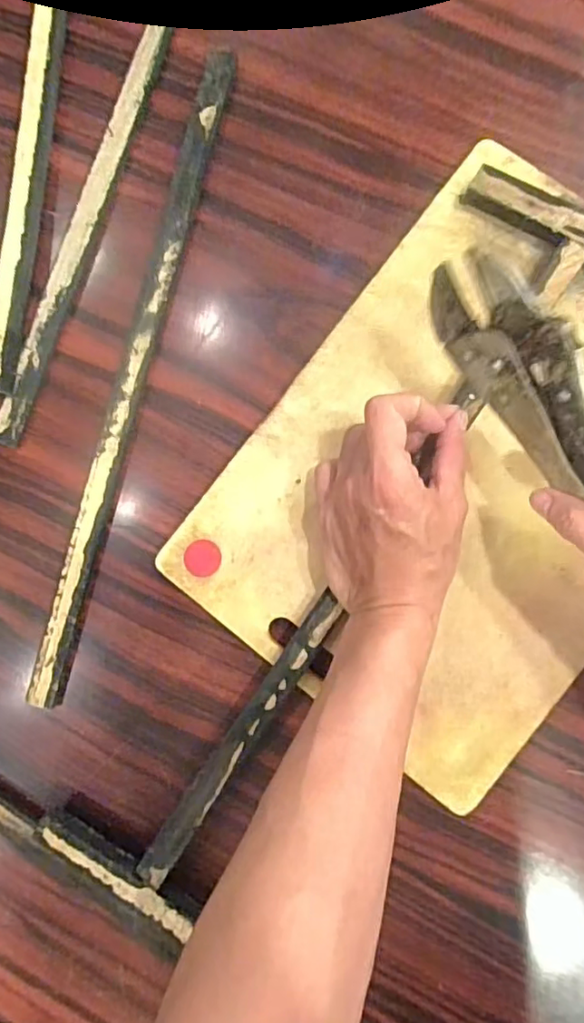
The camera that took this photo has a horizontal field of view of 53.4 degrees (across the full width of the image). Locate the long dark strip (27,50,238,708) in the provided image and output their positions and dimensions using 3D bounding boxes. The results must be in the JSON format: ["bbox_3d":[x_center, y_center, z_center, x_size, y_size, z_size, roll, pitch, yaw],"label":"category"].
[{"bbox_3d":[-0.107,-0.093,0.387,0.023,0.009,0.446,15,90,6],"label":"long dark strip"}]

